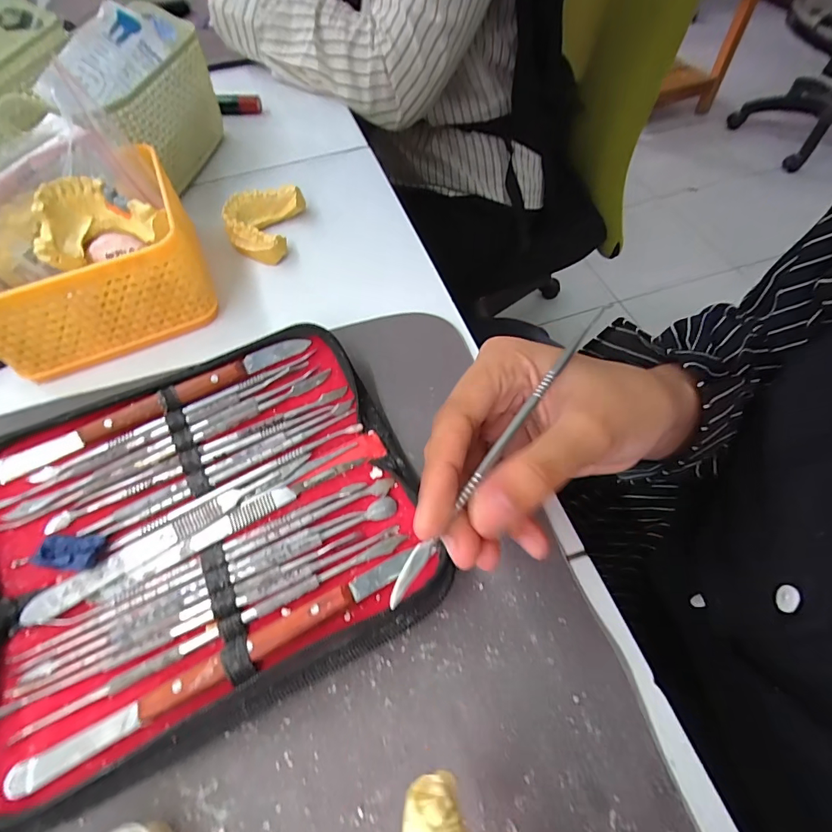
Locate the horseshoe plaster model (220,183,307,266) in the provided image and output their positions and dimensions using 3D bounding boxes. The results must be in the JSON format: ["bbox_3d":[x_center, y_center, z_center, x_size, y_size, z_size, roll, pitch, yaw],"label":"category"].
[{"bbox_3d":[-0.118,-0.148,0.342,0.048,0.023,0.065,3,58,7],"label":"horseshoe plaster model"}]

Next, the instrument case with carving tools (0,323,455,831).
[{"bbox_3d":[-0.103,0.050,0.212,0.190,0.028,0.166,-25,59,-13],"label":"instrument case with carving tools"}]

